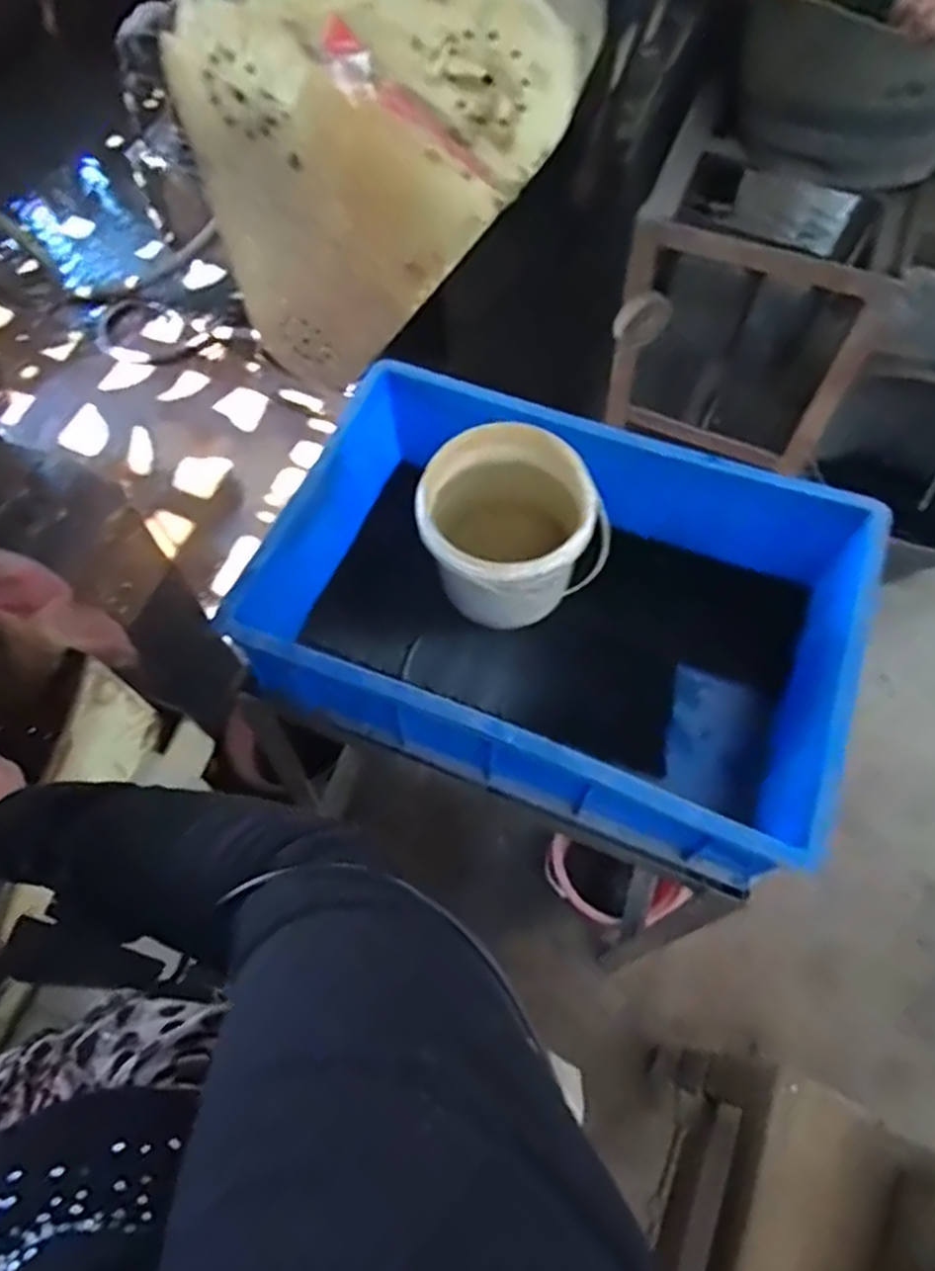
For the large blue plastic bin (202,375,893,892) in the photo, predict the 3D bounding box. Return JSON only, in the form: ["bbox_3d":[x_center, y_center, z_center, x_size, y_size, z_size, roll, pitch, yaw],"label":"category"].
[{"bbox_3d":[0.086,-0.032,0.730,0.499,0.164,0.352,21,65,9],"label":"large blue plastic bin"}]

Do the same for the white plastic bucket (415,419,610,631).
[{"bbox_3d":[0.040,-0.093,0.747,0.170,0.143,0.155,0,64,-1],"label":"white plastic bucket"}]

